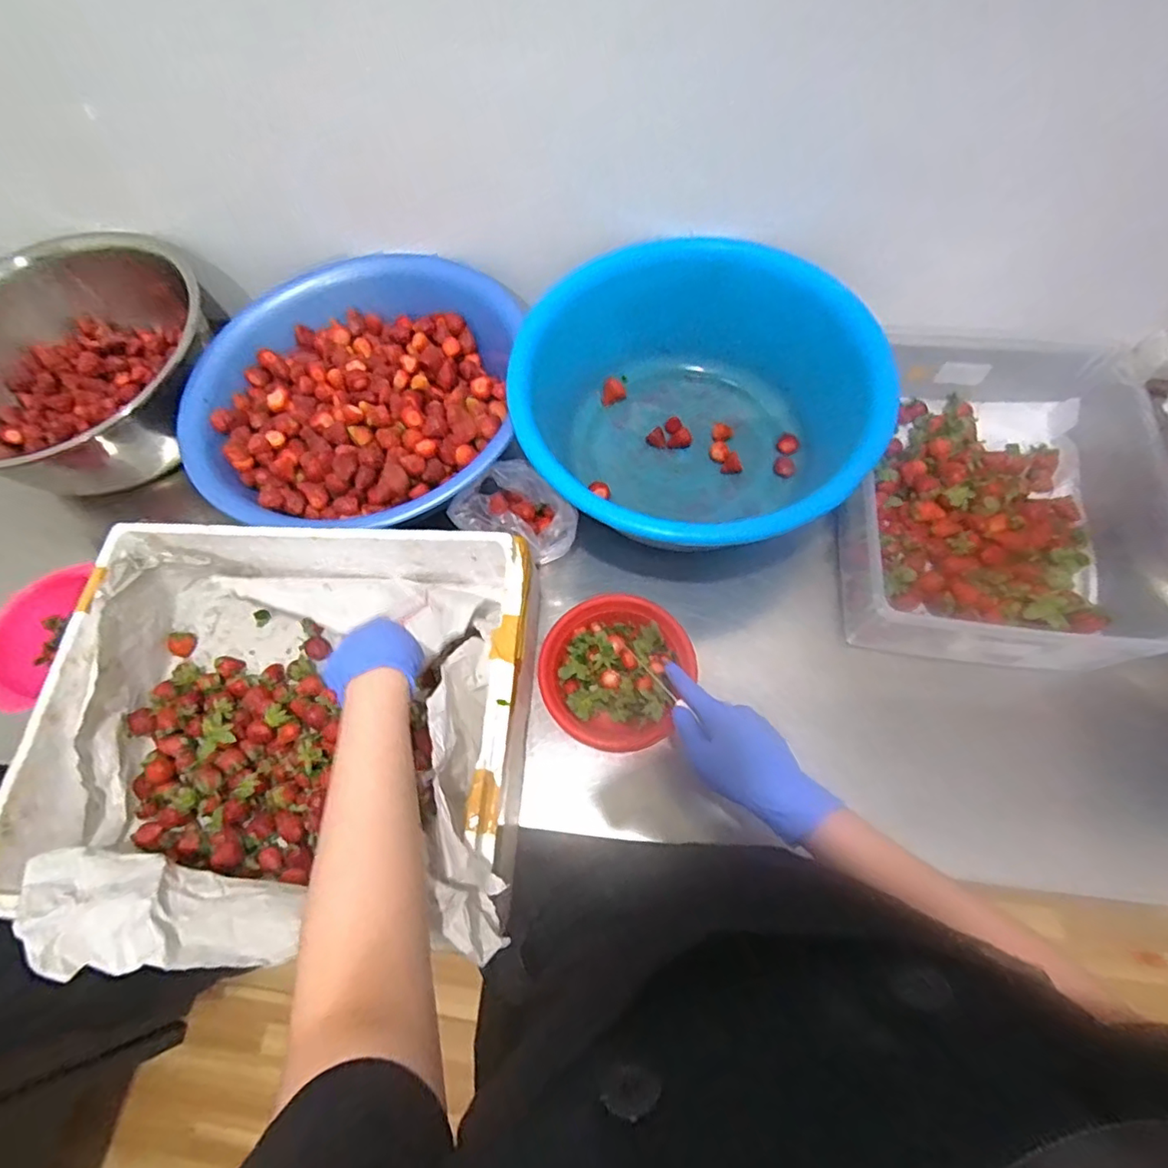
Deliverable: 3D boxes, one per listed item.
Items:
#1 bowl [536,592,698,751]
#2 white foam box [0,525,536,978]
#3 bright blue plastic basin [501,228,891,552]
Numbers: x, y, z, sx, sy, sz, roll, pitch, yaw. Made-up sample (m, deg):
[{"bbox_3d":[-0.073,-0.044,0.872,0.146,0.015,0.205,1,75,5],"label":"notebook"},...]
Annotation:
[{"bbox_3d":[0.036,0.097,0.623,0.156,0.071,0.149,-1,67,3],"label":"bowl"},{"bbox_3d":[-0.278,0.136,0.559,0.434,0.148,0.372,0,67,3],"label":"white foam box"},{"bbox_3d":[0.112,-0.196,0.687,0.356,0.174,0.362,-1,67,3],"label":"bright blue plastic basin"}]

